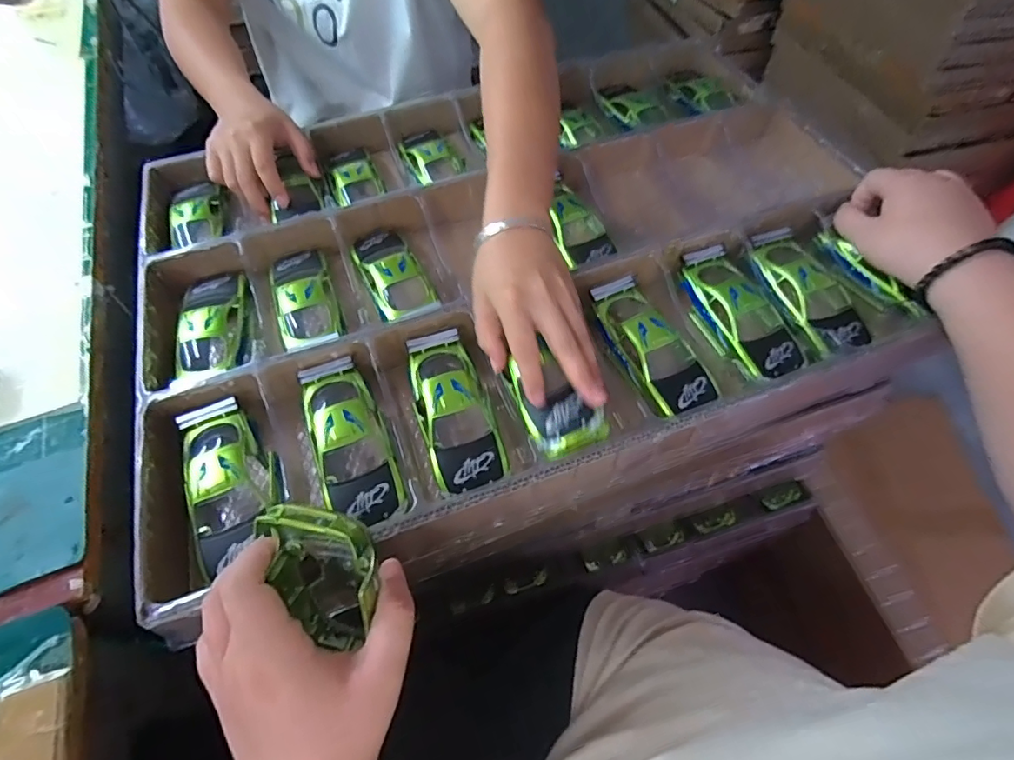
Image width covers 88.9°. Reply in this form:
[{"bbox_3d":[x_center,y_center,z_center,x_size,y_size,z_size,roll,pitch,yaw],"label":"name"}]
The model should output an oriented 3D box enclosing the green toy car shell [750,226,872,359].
[{"bbox_3d":[0.252,-0.073,0.446,0.064,0.041,0.129,-17,59,-10],"label":"green toy car shell"}]

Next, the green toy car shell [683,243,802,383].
[{"bbox_3d":[0.191,-0.056,0.434,0.060,0.040,0.131,-20,59,-13],"label":"green toy car shell"}]

